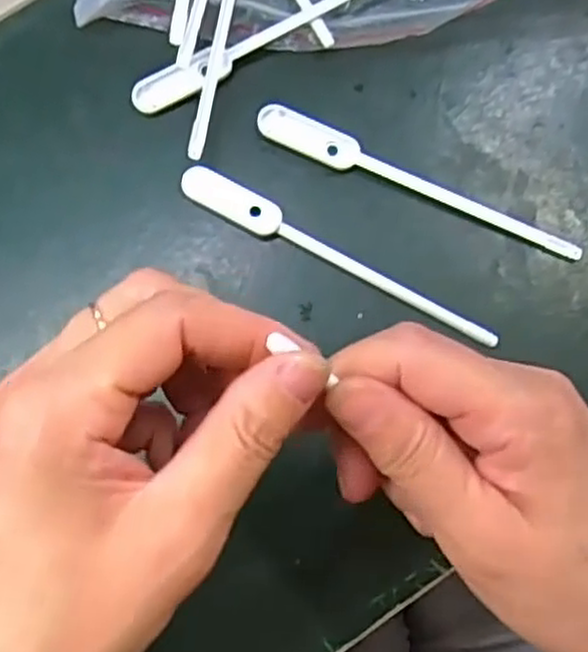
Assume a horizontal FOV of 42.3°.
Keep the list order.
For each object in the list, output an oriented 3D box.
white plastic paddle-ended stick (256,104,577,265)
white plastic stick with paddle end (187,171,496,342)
[{"bbox_3d":[0.053,-0.061,0.320,0.144,0.004,0.016,24,80,3],"label":"white plastic paddle-ended stick"},{"bbox_3d":[0.018,-0.028,0.315,0.143,0.004,0.015,29,81,4],"label":"white plastic stick with paddle end"}]

